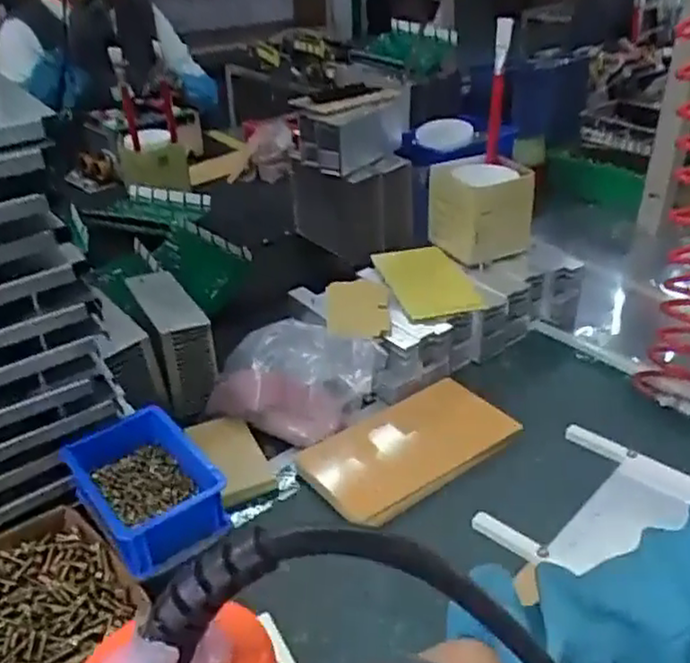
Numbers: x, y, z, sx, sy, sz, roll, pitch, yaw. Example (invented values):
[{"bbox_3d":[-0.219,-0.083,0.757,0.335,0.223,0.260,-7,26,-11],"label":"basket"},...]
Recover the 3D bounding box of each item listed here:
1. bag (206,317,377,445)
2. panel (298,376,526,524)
[{"bbox_3d":[-0.061,0.051,0.785,0.193,0.094,0.106,4,33,10],"label":"bag"},{"bbox_3d":[0.071,0.118,0.737,0.215,0.019,0.120,-25,39,-31],"label":"panel"}]

